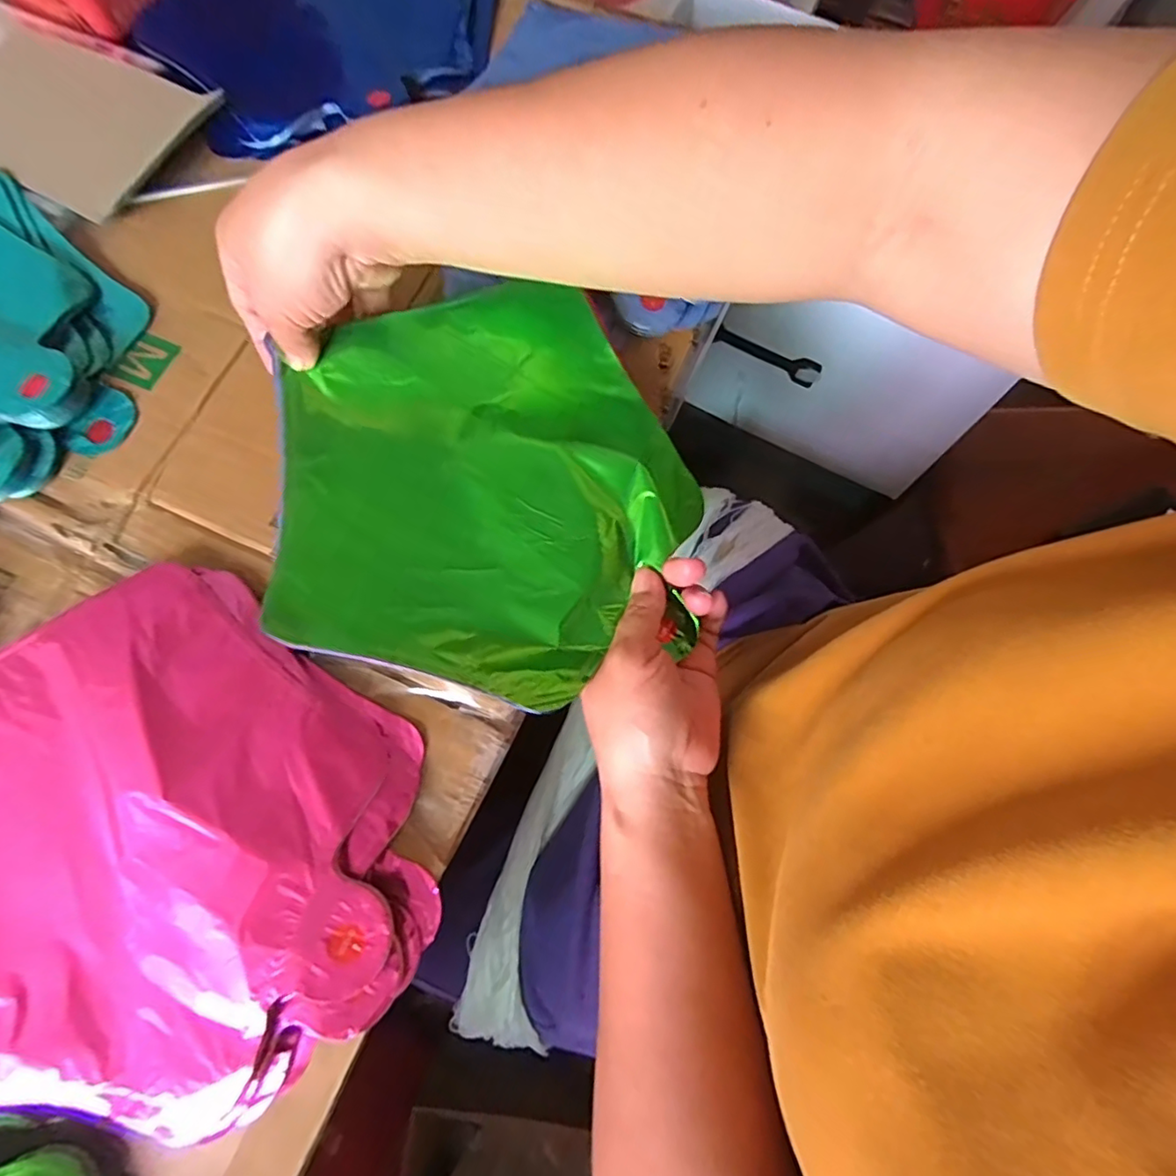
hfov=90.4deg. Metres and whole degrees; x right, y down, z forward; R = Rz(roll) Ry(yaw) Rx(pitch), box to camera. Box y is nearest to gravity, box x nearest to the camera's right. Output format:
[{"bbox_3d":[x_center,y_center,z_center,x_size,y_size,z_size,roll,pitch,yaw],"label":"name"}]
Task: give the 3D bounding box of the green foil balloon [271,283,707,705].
[{"bbox_3d":[-0.056,-0.052,0.311,0.215,0.037,0.216,-6,74,-1],"label":"green foil balloon"}]

